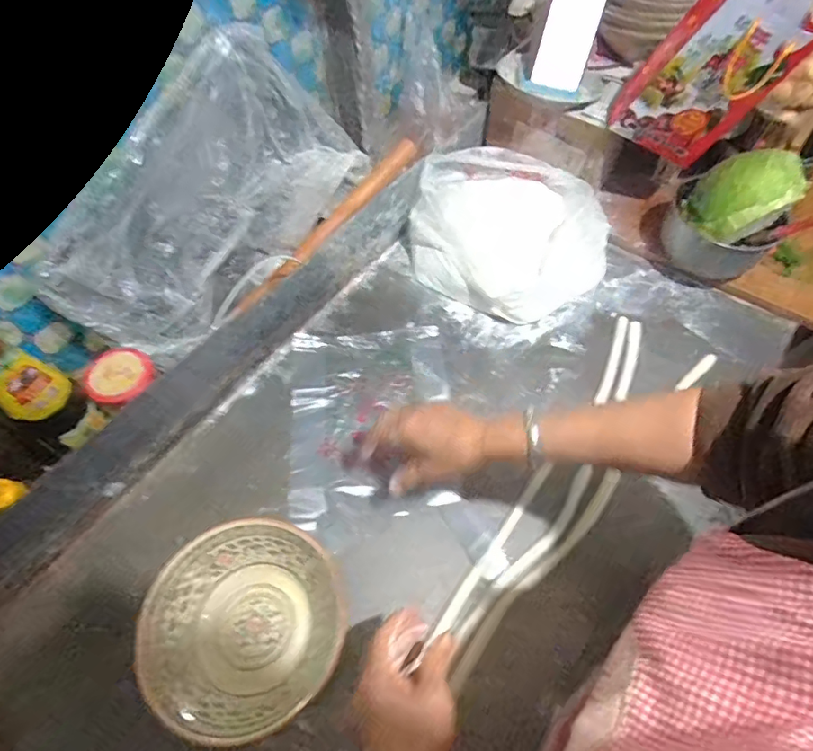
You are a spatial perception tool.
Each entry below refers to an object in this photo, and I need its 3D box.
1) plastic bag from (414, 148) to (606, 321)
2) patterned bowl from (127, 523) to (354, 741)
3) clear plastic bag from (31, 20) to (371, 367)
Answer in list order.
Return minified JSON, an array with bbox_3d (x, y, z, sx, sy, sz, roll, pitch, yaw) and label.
[{"bbox_3d":[0.152,-0.222,0.795,0.292,0.107,0.239,33,64,19],"label":"plastic bag"},{"bbox_3d":[-0.164,0.257,0.530,0.198,0.064,0.192,0,59,0],"label":"patterned bowl"},{"bbox_3d":[-0.232,-0.205,0.632,0.088,0.232,0.400,29,82,41],"label":"clear plastic bag"}]

